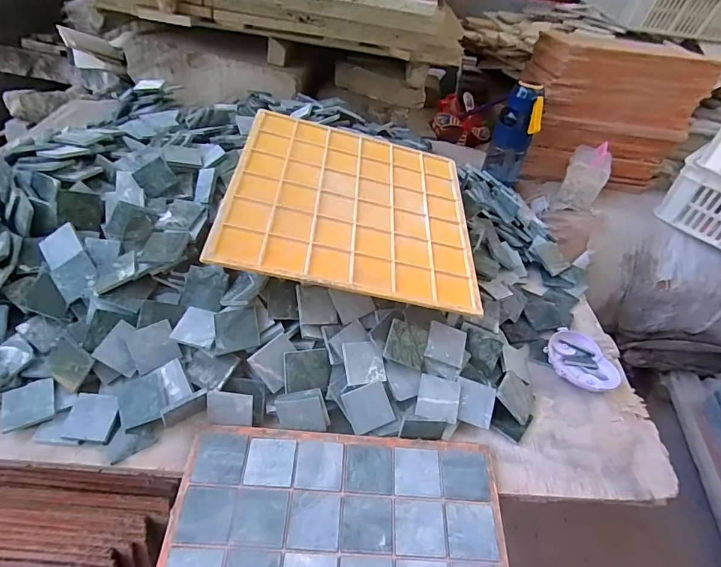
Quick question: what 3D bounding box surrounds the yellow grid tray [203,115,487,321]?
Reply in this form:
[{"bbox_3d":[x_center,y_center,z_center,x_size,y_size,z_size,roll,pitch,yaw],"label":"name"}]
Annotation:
[{"bbox_3d":[-0.008,-0.115,0.576,0.325,0.007,0.314,11,51,-10],"label":"yellow grid tray"}]

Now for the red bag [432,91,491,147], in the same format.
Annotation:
[{"bbox_3d":[0.314,-0.496,1.278,0.180,0.112,0.140,15,43,8],"label":"red bag"}]

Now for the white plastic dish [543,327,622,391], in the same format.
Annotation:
[{"bbox_3d":[0.307,0.108,0.584,0.079,0.016,0.098,-14,47,-22],"label":"white plastic dish"}]

